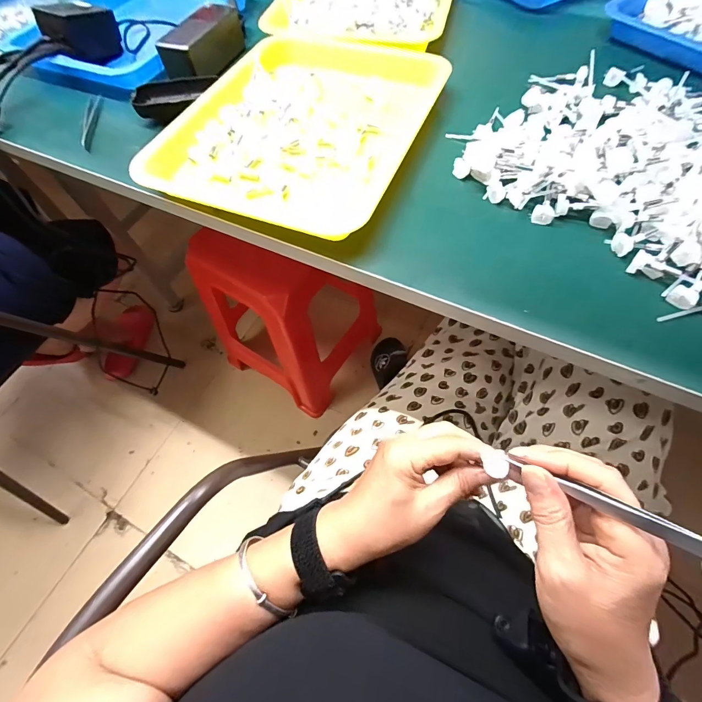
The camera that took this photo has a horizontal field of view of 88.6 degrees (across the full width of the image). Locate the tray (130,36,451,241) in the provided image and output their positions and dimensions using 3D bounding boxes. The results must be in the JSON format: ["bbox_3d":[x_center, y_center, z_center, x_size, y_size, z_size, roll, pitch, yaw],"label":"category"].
[{"bbox_3d":[-0.049,-0.270,0.416,0.259,0.029,0.319,18,65,12],"label":"tray"}]

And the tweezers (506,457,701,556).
[{"bbox_3d":[0.146,0.086,0.199,0.008,0.009,0.122,-47,32,-19],"label":"tweezers"}]

